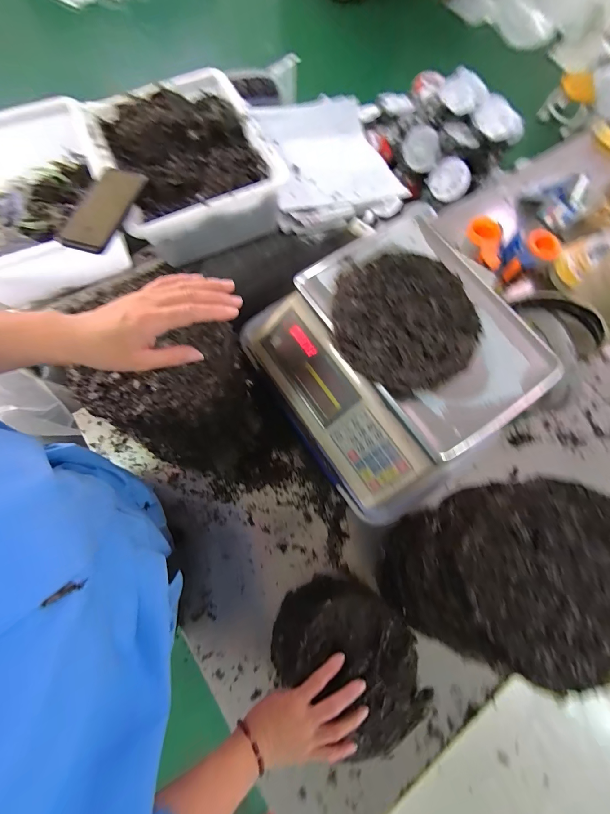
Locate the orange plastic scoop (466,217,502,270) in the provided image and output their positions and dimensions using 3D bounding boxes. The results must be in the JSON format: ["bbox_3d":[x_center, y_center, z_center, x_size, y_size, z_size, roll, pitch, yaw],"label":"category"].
[{"bbox_3d":[0.444,-0.397,0.789,0.061,0.032,0.132,-14,74,-7],"label":"orange plastic scoop"}]

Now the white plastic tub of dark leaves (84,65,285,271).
[{"bbox_3d":[-0.224,-0.461,0.625,0.271,0.108,0.354,-23,75,-9],"label":"white plastic tub of dark leaves"}]

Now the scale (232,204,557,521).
[{"bbox_3d":[0.131,-0.064,0.513,0.329,0.171,0.373,-31,76,-11],"label":"scale"}]

